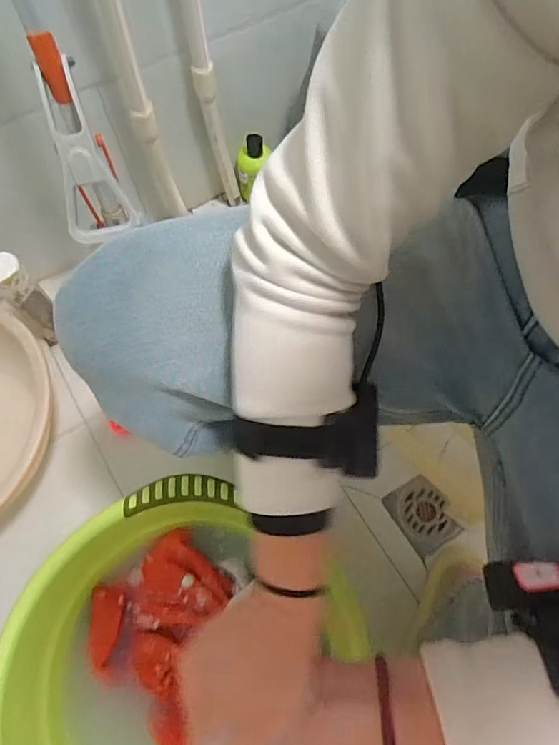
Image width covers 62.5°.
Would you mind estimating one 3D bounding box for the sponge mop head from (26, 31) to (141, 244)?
[{"bbox_3d":[-0.220,-0.258,0.515,0.078,0.197,0.097,-8,45,-3],"label":"sponge mop head"}]

